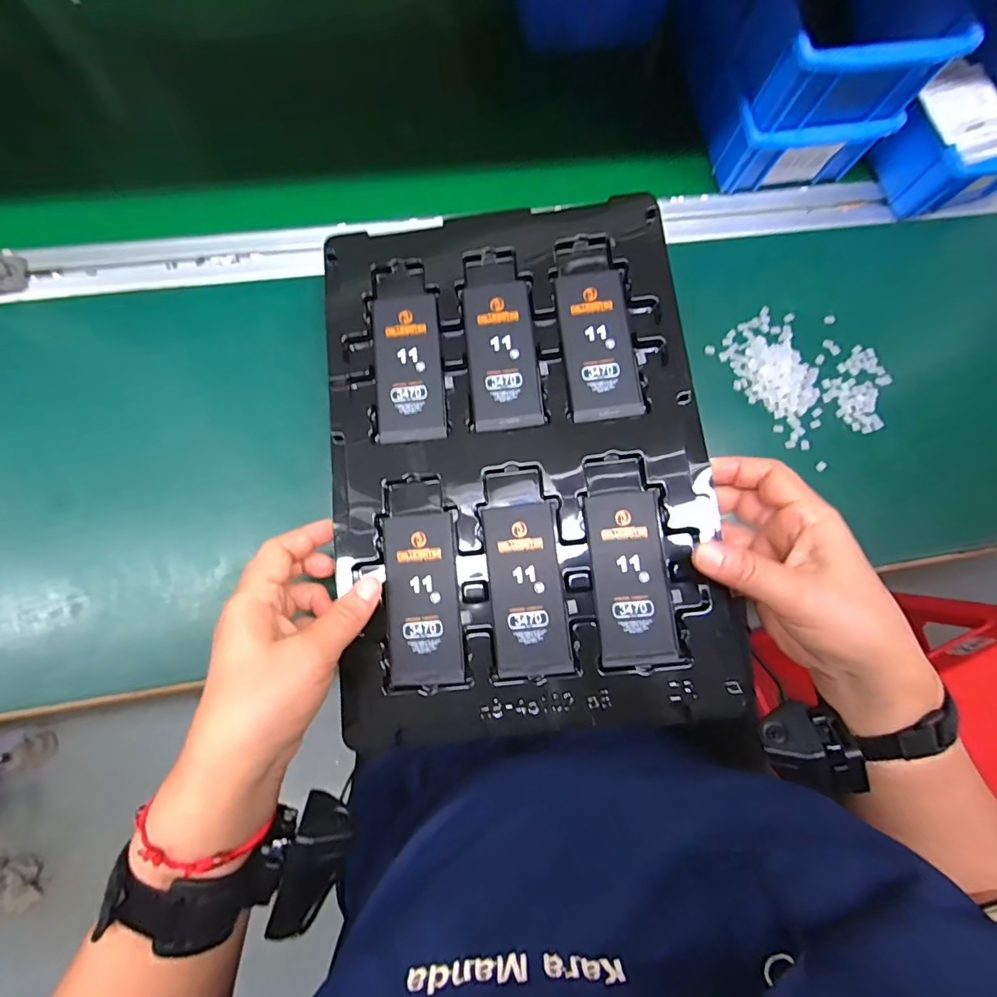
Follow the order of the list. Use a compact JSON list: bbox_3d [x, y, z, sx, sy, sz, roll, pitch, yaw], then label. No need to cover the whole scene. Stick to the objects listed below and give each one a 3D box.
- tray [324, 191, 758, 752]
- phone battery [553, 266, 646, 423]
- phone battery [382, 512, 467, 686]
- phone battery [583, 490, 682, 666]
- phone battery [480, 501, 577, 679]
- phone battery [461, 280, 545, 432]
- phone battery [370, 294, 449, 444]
[{"bbox_3d":[0.011,-0.030,0.318,0.228,0.019,0.321,-6,79,-2],"label":"tray"},{"bbox_3d":[0.064,-0.100,0.329,0.045,0.006,0.101,-6,79,-5],"label":"phone battery"},{"bbox_3d":[-0.045,0.059,0.306,0.043,0.004,0.099,-6,79,-5],"label":"phone battery"},{"bbox_3d":[0.078,0.045,0.300,0.044,0.004,0.099,-4,79,-5],"label":"phone battery"},{"bbox_3d":[0.017,0.053,0.304,0.044,0.004,0.099,-5,79,-5],"label":"phone battery"},{"bbox_3d":[0.002,-0.093,0.331,0.044,0.005,0.099,-6,79,-5],"label":"phone battery"},{"bbox_3d":[-0.058,-0.085,0.333,0.044,0.005,0.099,-5,79,-5],"label":"phone battery"}]

